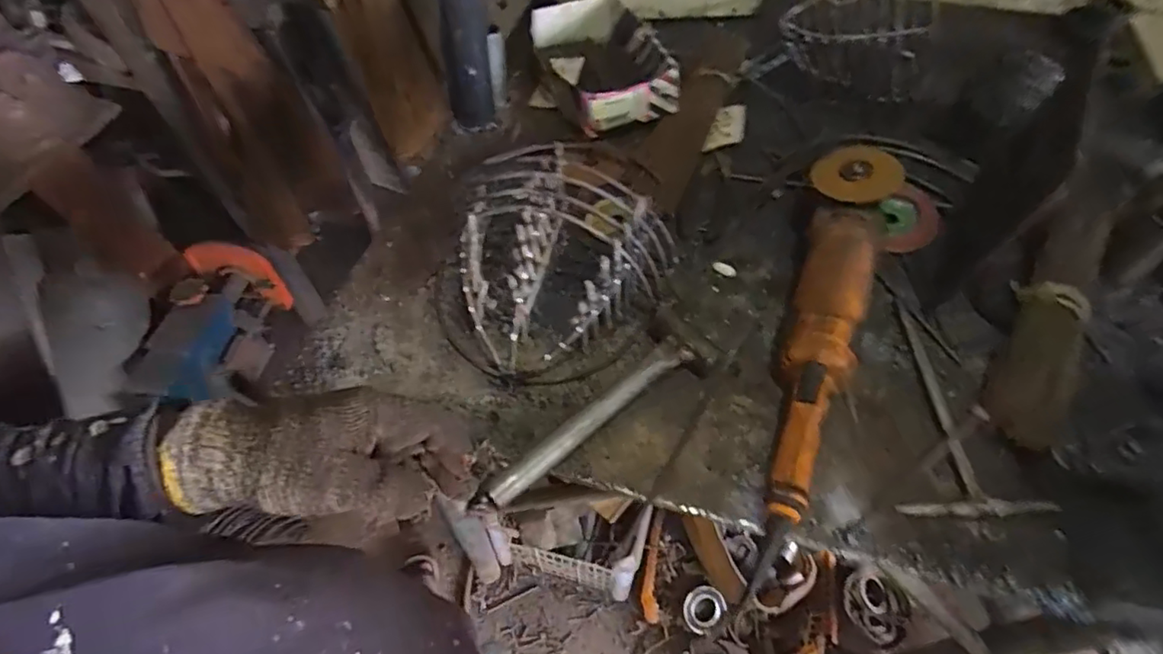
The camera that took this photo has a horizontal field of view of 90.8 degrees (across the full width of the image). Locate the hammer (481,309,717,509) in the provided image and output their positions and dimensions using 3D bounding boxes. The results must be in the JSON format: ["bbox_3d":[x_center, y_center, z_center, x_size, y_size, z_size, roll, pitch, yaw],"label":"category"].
[{"bbox_3d":[0.011,0.068,0.508,0.245,0.038,0.074,-34,62,-20],"label":"hammer"}]

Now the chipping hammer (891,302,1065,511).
[{"bbox_3d":[0.322,0.061,0.507,0.109,0.016,0.215,6,56,4],"label":"chipping hammer"}]

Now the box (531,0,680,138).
[{"bbox_3d":[0.021,-0.362,0.781,0.146,0.078,0.238,-14,57,-9],"label":"box"}]

